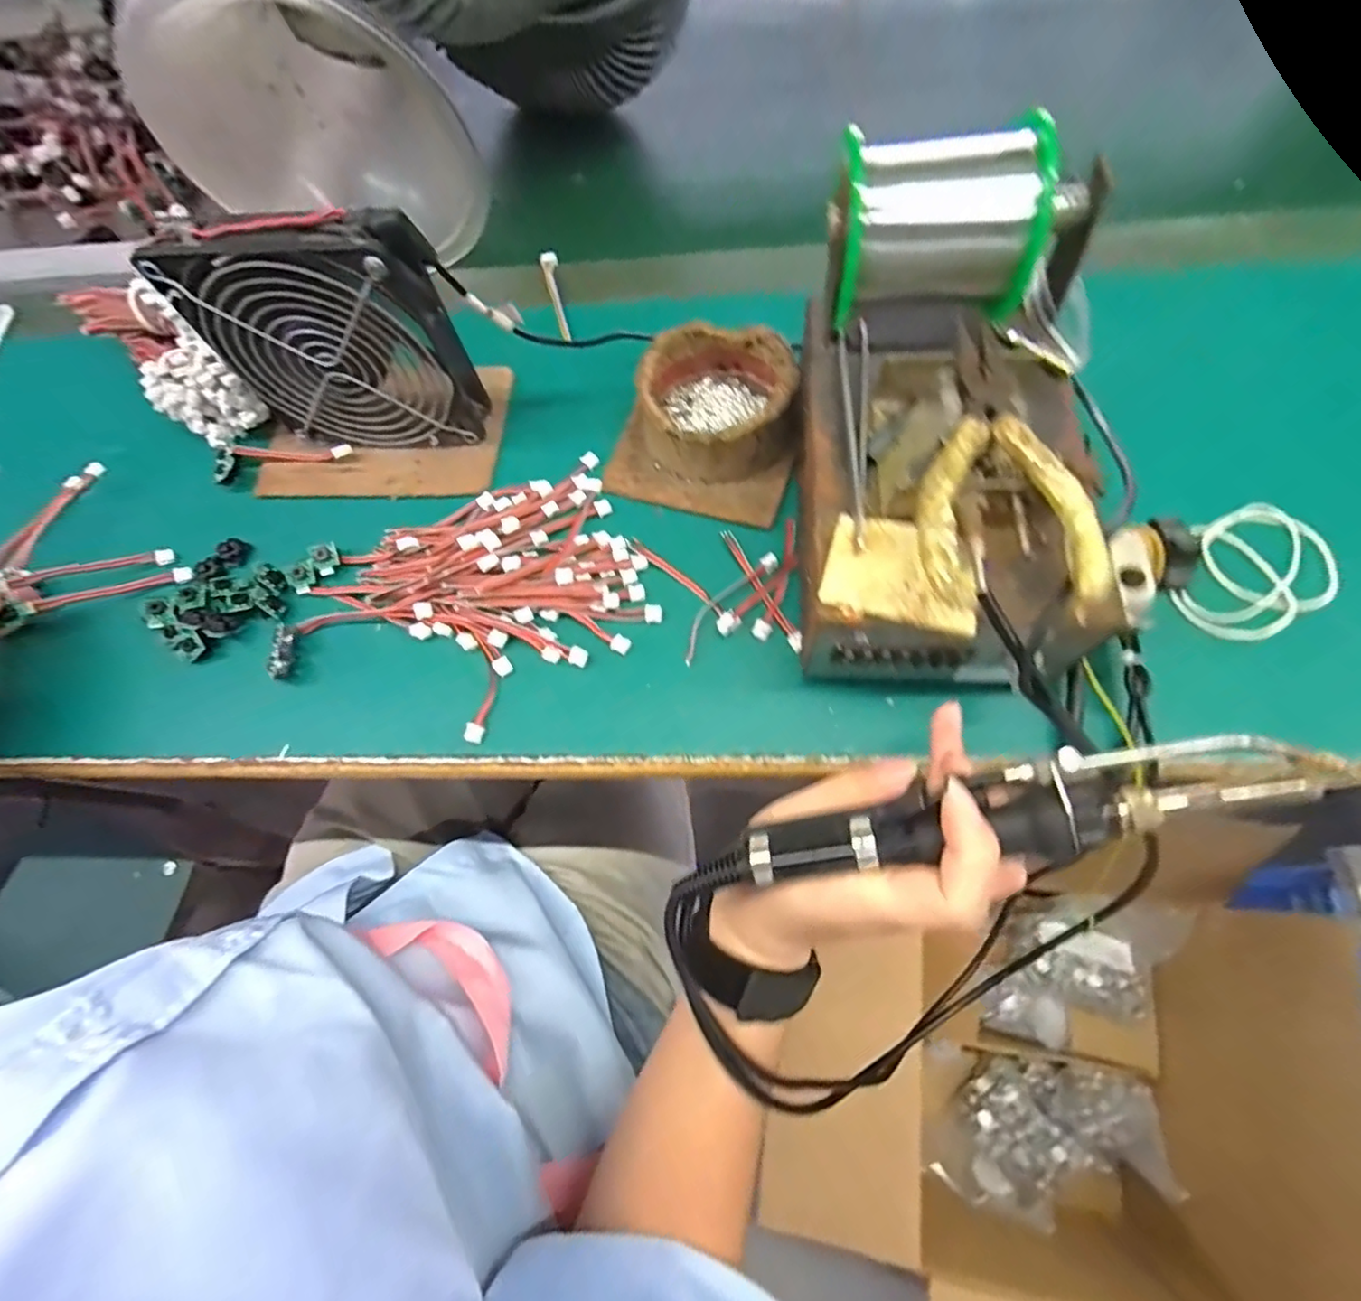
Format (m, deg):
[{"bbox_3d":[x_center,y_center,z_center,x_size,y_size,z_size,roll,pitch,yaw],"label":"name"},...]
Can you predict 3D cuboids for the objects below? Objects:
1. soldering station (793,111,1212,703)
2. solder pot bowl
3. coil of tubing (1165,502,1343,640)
[{"bbox_3d":[0.127,-0.093,0.270,0.145,0.129,0.200,1,74,5],"label":"soldering station"},{"bbox_3d":[0.020,-0.136,0.338,0.080,0.044,0.080,-1,69,2],"label":"solder pot bowl"},{"bbox_3d":[0.278,-0.037,0.296,0.062,0.007,0.077,32,75,16],"label":"coil of tubing"}]

